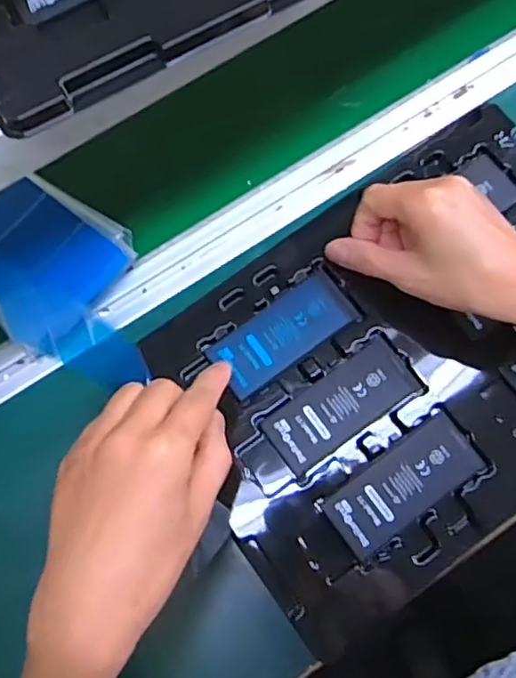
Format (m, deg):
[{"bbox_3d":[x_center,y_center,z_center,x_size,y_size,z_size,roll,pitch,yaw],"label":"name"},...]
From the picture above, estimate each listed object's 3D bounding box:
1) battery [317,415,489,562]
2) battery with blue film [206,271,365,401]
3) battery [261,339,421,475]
[{"bbox_3d":[0.094,0.092,0.395,0.101,0.004,0.043,-35,76,-8],"label":"battery"},{"bbox_3d":[0.018,-0.004,0.419,0.099,0.005,0.042,-34,76,-7],"label":"battery with blue film"},{"bbox_3d":[0.056,0.045,0.412,0.102,0.006,0.044,-34,76,-8],"label":"battery"}]

